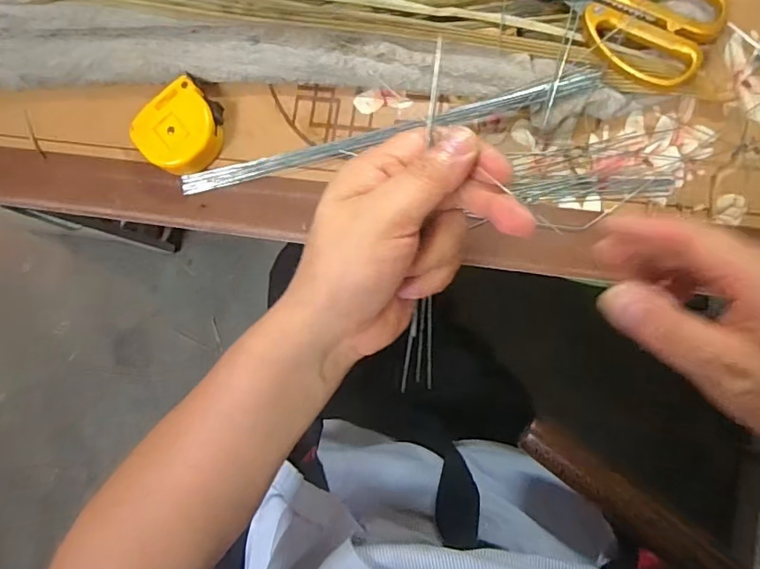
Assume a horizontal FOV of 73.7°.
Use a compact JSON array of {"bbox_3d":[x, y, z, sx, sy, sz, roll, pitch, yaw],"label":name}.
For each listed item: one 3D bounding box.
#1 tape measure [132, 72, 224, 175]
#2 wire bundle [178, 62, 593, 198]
[{"bbox_3d":[-0.144,-0.114,0.370,0.062,0.024,0.055,-42,86,4],"label":"tape measure"},{"bbox_3d":[0.000,-0.106,0.354,0.299,0.015,0.013,-12,83,6],"label":"wire bundle"}]

